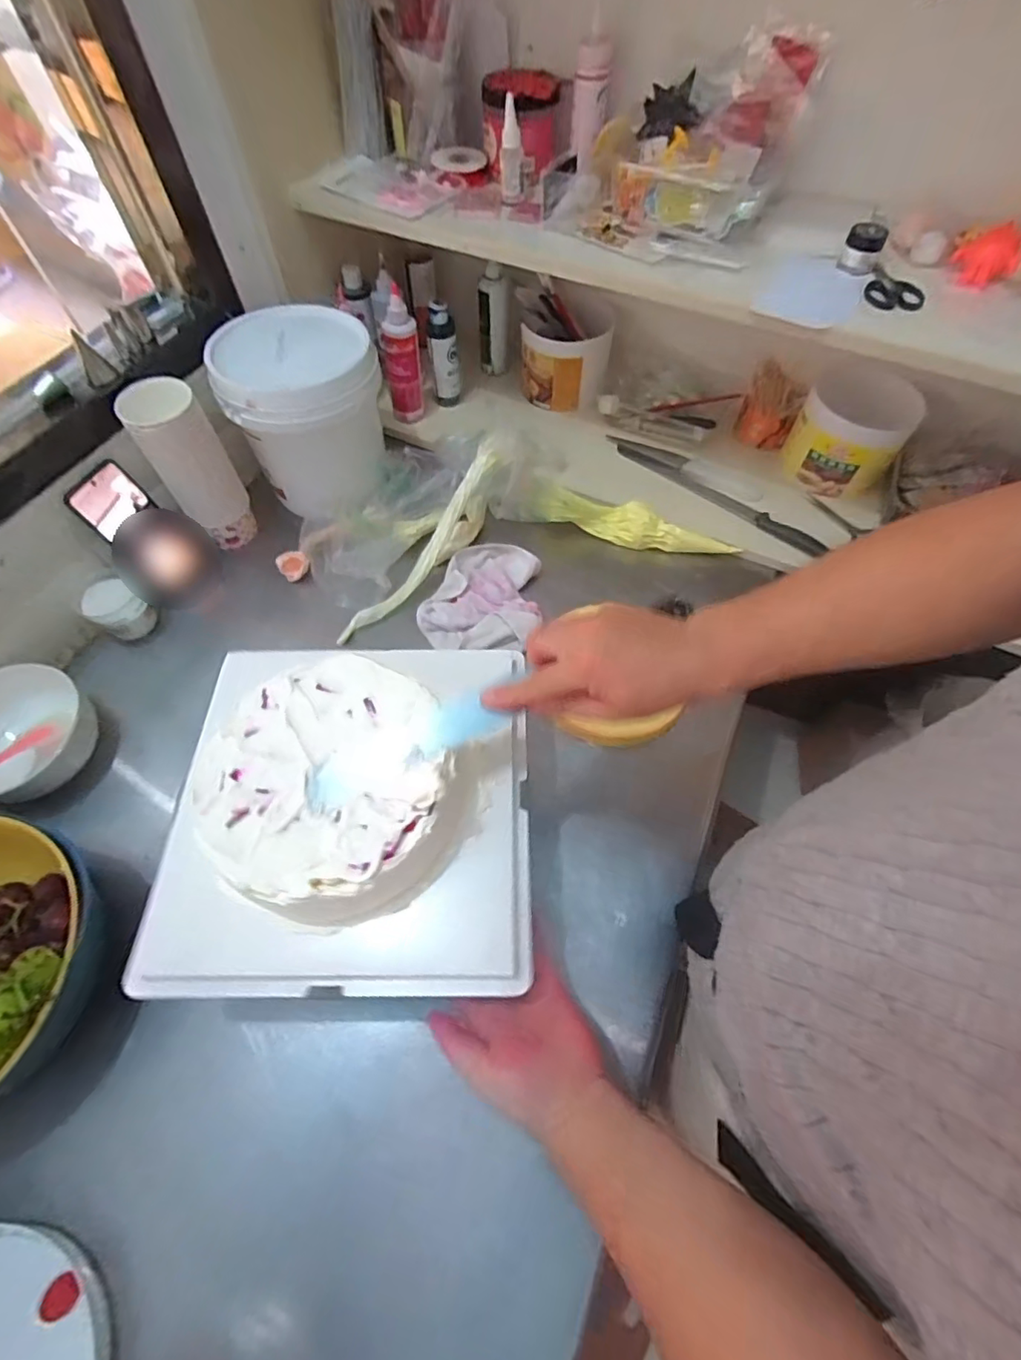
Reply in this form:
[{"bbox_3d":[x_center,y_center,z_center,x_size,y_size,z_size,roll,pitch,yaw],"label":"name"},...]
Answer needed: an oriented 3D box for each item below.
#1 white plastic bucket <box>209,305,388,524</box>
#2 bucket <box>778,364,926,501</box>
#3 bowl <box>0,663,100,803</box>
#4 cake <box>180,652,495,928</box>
[{"bbox_3d":[-0.267,-0.364,0.738,0.178,0.185,0.187,0,60,0],"label":"white plastic bucket"},{"bbox_3d":[0.488,-0.356,0.783,0.144,0.122,0.125,29,64,16],"label":"bucket"},{"bbox_3d":[-0.527,0.059,0.584,0.141,0.060,0.144,0,60,0],"label":"bowl"},{"bbox_3d":[-0.128,0.079,0.406,0.187,0.073,0.183,28,64,15],"label":"cake"}]

